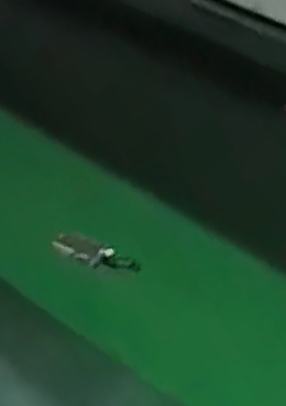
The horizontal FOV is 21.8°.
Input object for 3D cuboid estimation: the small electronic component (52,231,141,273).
[{"bbox_3d":[-0.032,0.037,0.507,0.059,0.015,0.019,19,42,-3],"label":"small electronic component"}]

